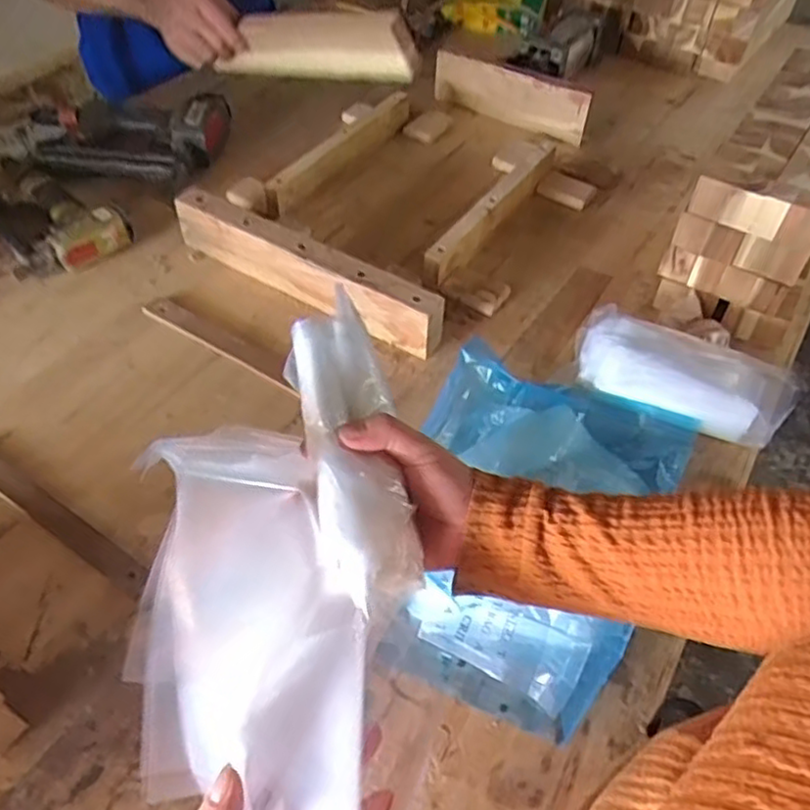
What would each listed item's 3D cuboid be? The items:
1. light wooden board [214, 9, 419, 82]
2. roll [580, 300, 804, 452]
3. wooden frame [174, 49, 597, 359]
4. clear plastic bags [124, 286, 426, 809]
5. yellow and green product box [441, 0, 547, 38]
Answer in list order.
[{"bbox_3d":[-0.108,-0.409,0.784,0.287,0.072,0.018,19,52,34],"label":"light wooden board"},{"bbox_3d":[0.267,-0.034,0.674,0.197,0.049,0.087,23,54,16],"label":"roll"},{"bbox_3d":[0.002,-0.298,0.884,0.385,0.075,0.537,27,56,19],"label":"wooden frame"},{"bbox_3d":[-0.066,0.086,0.362,0.131,0.067,0.321,3,69,1],"label":"clear plastic bags"},{"bbox_3d":[0.145,-0.676,1.164,0.188,0.082,0.048,28,56,20],"label":"yellow and green product box"}]

